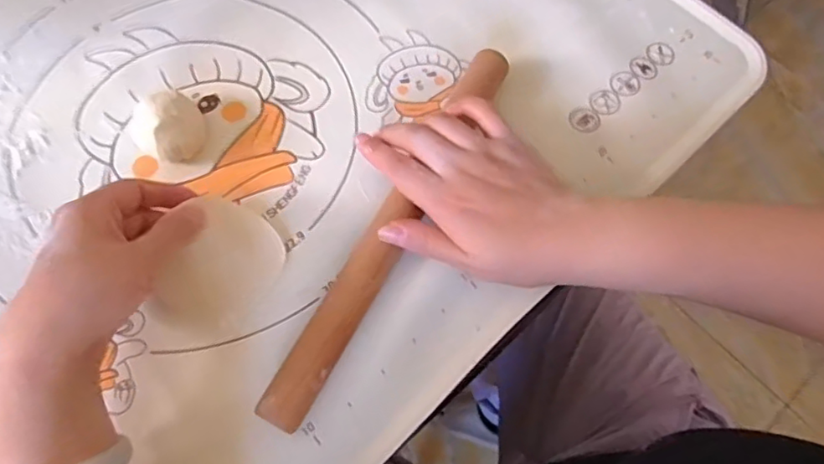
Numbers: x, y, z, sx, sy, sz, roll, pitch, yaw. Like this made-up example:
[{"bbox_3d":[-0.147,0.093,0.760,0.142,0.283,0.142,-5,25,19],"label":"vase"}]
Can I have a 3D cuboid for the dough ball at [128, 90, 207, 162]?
[{"bbox_3d":[-0.157,-0.066,0.380,0.044,0.028,0.040,1,69,-2],"label":"dough ball"}]

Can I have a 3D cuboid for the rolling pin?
[{"bbox_3d":[-0.009,-0.010,0.354,0.025,0.020,0.271,27,70,8],"label":"rolling pin"}]

